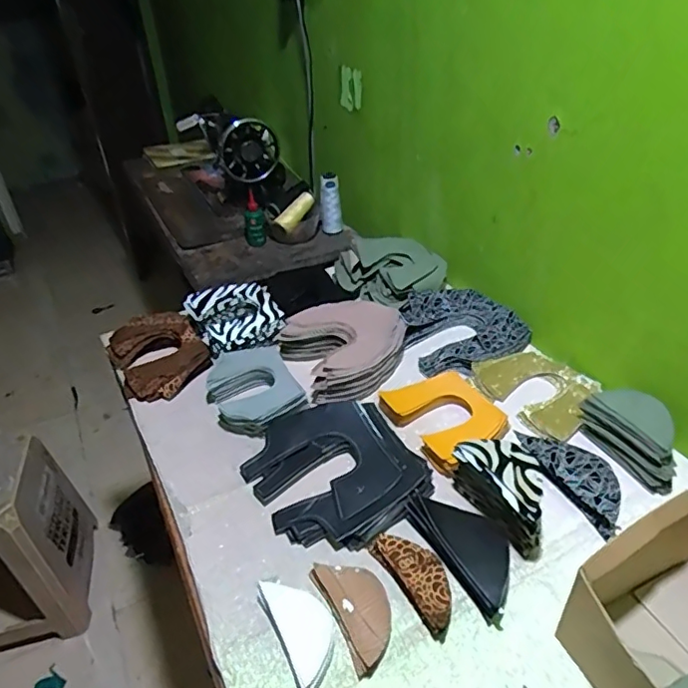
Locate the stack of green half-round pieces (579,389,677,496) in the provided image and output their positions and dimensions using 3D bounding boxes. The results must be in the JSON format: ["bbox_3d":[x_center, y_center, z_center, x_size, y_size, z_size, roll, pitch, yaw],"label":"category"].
[{"bbox_3d":[0.370,0.112,0.705,0.069,0.057,0.138,-15,39,-16],"label":"stack of green half-round pieces"}]

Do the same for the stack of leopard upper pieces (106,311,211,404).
[{"bbox_3d":[-0.300,0.016,0.910,0.135,0.041,0.175,-21,41,-24],"label":"stack of leopard upper pieces"}]

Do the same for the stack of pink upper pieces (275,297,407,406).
[{"bbox_3d":[0.002,0.001,0.885,0.186,0.056,0.178,-26,43,-28],"label":"stack of pink upper pieces"}]

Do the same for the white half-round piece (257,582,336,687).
[{"bbox_3d":[-0.040,0.281,0.557,0.055,0.015,0.117,-20,41,-22],"label":"white half-round piece"}]

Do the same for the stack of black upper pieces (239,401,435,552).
[{"bbox_3d":[-0.015,0.153,0.706,0.188,0.039,0.213,-24,42,-26],"label":"stack of black upper pieces"}]

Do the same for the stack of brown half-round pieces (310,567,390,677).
[{"bbox_3d":[0.016,0.266,0.570,0.060,0.017,0.111,-19,40,-20],"label":"stack of brown half-round pieces"}]

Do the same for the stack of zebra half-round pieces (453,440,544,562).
[{"bbox_3d":[0.185,0.167,0.639,0.060,0.079,0.122,-22,41,-24],"label":"stack of zebra half-round pieces"}]

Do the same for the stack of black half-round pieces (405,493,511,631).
[{"bbox_3d":[0.134,0.218,0.609,0.066,0.035,0.150,-20,41,-22],"label":"stack of black half-round pieces"}]

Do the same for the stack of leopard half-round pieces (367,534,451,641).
[{"bbox_3d":[0.079,0.246,0.593,0.049,0.023,0.116,-20,41,-22],"label":"stack of leopard half-round pieces"}]

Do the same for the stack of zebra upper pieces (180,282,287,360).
[{"bbox_3d":[-0.180,-0.039,0.951,0.141,0.053,0.159,-18,40,-20],"label":"stack of zebra upper pieces"}]

